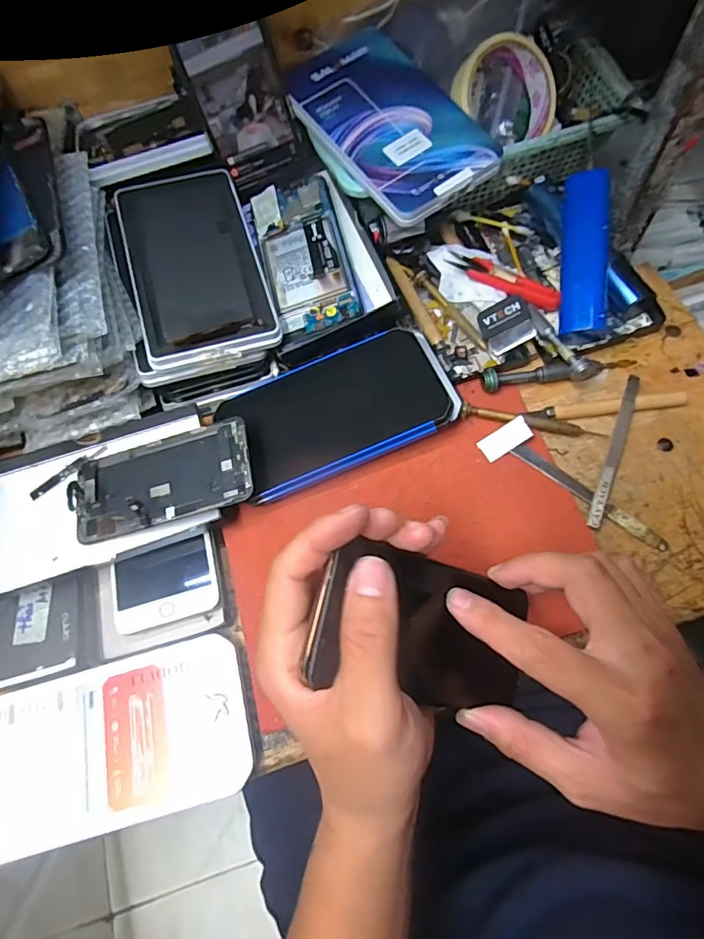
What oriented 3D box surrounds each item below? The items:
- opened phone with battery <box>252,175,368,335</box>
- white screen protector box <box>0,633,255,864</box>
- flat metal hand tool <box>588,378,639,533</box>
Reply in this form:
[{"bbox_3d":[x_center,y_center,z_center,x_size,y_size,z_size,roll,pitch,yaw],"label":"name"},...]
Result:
[{"bbox_3d":[-0.040,-0.183,0.418,0.067,0.009,0.150,-17,71,7],"label":"opened phone with battery"},{"bbox_3d":[-0.153,0.174,0.320,0.174,0.018,0.094,-15,68,-2],"label":"white screen protector box"},{"bbox_3d":[0.201,-0.015,0.381,0.011,0.009,0.130,20,71,12],"label":"flat metal hand tool"}]

